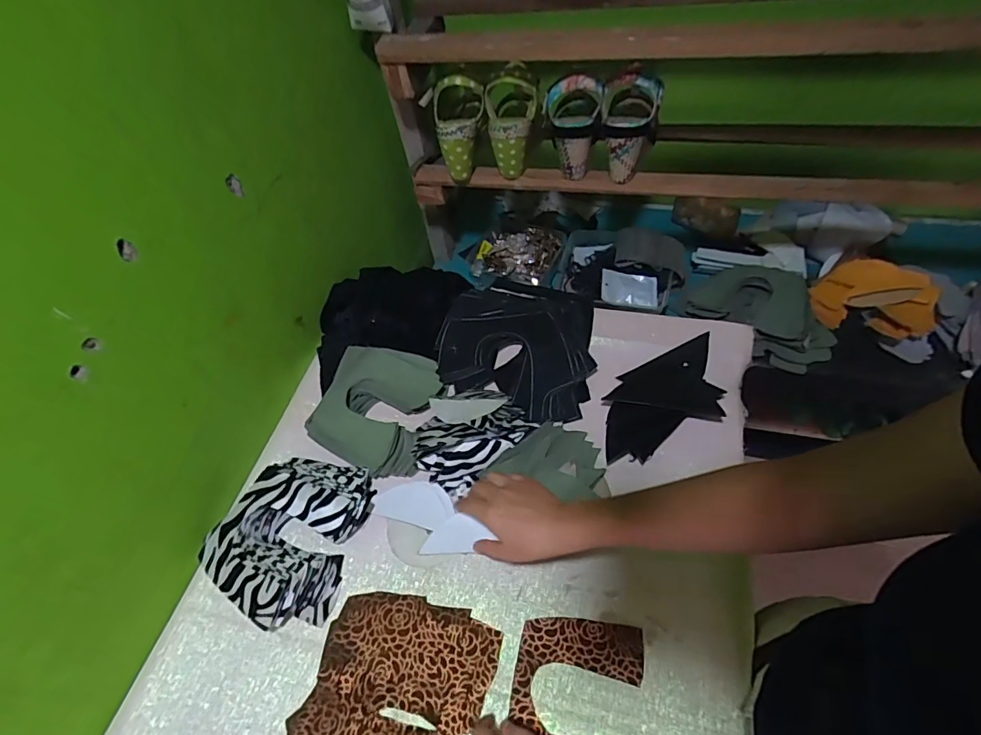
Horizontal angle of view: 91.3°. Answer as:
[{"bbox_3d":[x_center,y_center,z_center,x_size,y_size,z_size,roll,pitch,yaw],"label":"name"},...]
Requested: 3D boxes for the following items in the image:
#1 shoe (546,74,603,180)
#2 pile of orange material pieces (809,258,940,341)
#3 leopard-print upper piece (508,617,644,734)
[{"bbox_3d":[0.121,-0.352,0.699,0.080,0.129,0.086,1,53,8],"label":"shoe"},{"bbox_3d":[0.637,-0.110,0.799,0.166,0.071,0.135,31,62,27],"label":"pile of orange material pieces"},{"bbox_3d":[0.081,0.317,0.455,0.119,0.004,0.145,6,54,12],"label":"leopard-print upper piece"}]

